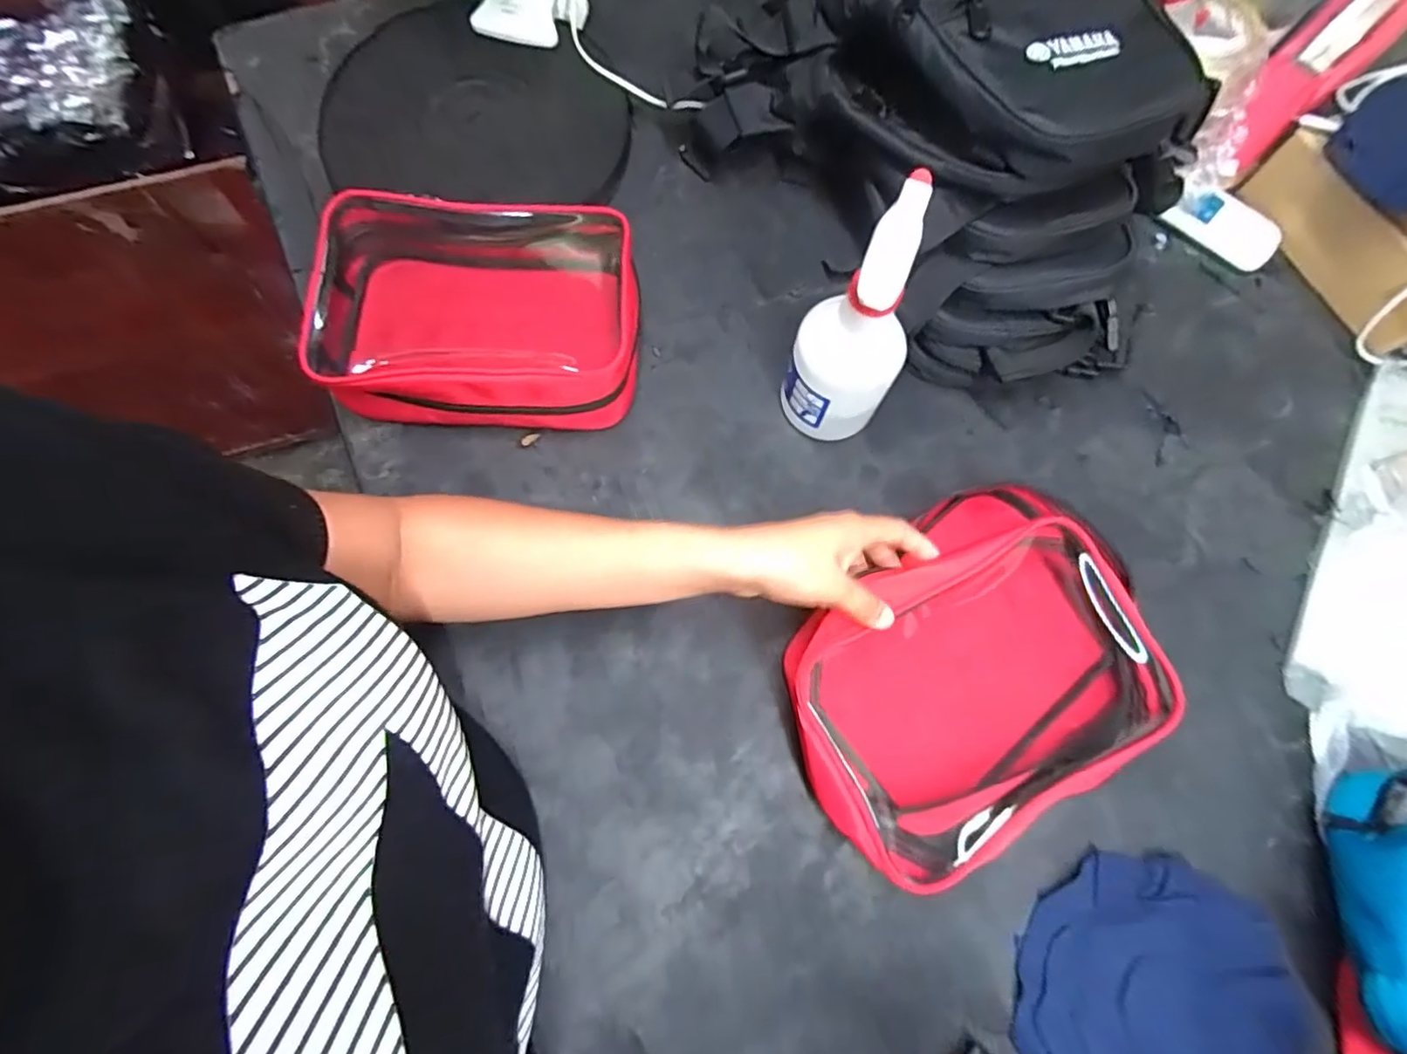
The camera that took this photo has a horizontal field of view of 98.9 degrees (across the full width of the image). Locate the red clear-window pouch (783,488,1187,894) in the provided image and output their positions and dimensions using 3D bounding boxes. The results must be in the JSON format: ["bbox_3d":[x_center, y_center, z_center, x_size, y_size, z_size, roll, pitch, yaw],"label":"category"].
[{"bbox_3d":[0.178,0.098,0.412,0.251,0.070,0.193,-28,74,-10],"label":"red clear-window pouch"}]

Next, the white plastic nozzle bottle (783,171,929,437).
[{"bbox_3d":[0.111,-0.138,0.428,0.075,0.183,0.086,30,74,9],"label":"white plastic nozzle bottle"}]

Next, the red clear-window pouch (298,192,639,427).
[{"bbox_3d":[-0.181,-0.167,0.485,0.252,0.076,0.164,1,72,-1],"label":"red clear-window pouch"}]

